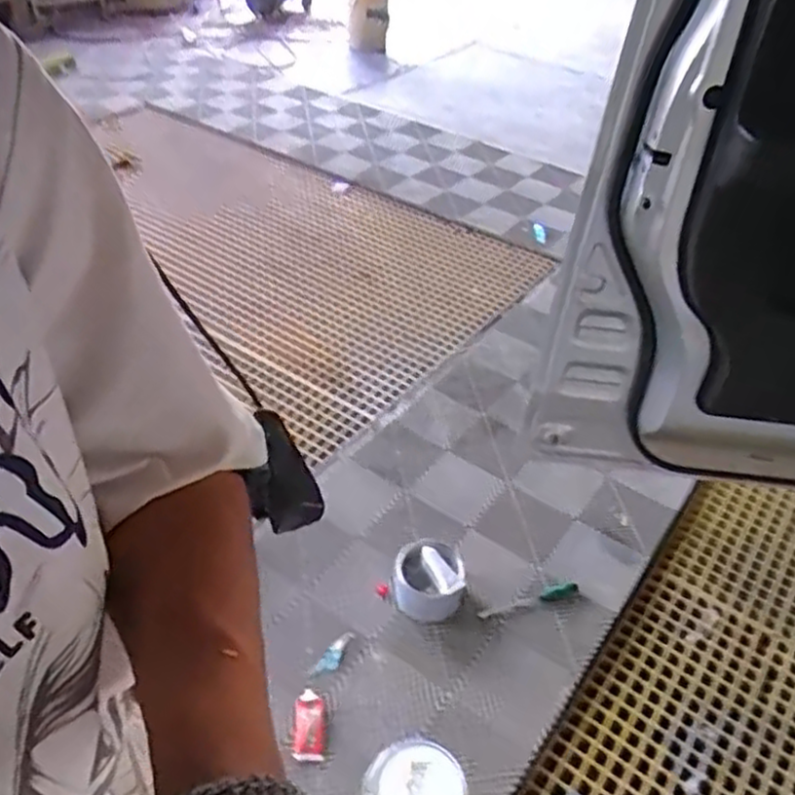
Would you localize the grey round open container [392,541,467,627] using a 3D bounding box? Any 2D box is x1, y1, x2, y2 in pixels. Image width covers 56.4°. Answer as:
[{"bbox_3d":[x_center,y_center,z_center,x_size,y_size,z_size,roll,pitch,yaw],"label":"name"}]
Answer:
[{"bbox_3d":[0.067,0.409,1.639,0.154,0.119,0.154,2,41,-2],"label":"grey round open container"}]

